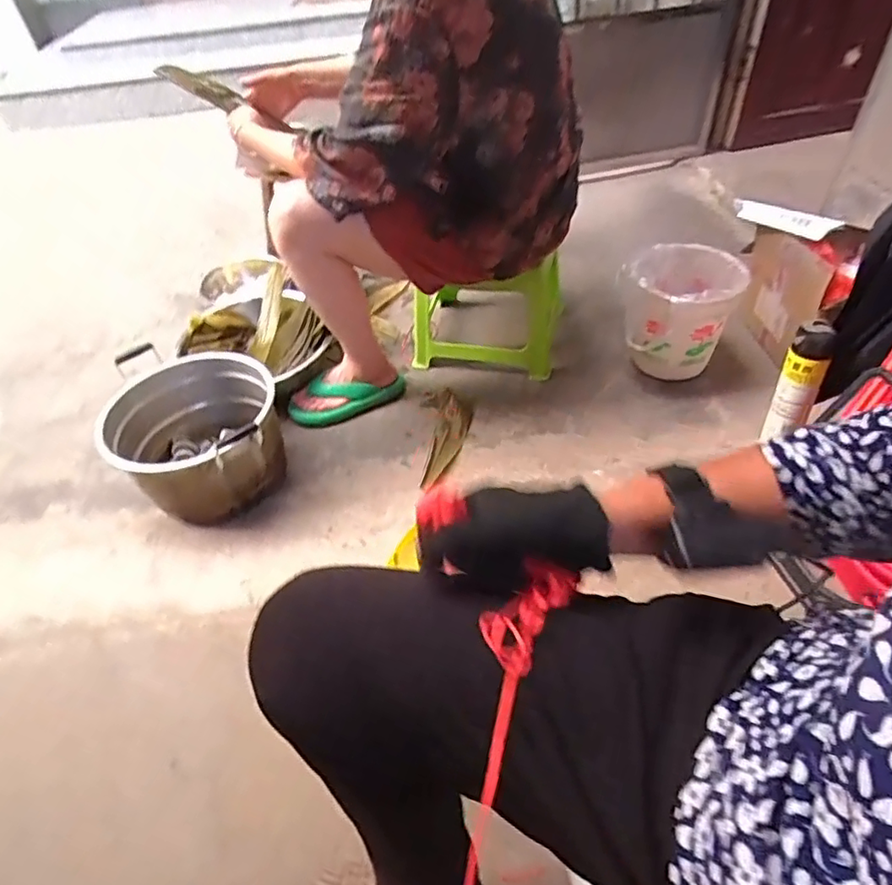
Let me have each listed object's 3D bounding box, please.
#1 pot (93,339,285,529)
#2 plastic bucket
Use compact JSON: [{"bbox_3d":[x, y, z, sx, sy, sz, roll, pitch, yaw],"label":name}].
[{"bbox_3d":[-0.497,-0.008,1.173,0.316,0.212,0.290,-2,46,2],"label":"pot"},{"bbox_3d":[0.504,-0.281,1.296,0.220,0.243,0.220,-2,46,2],"label":"plastic bucket"}]

